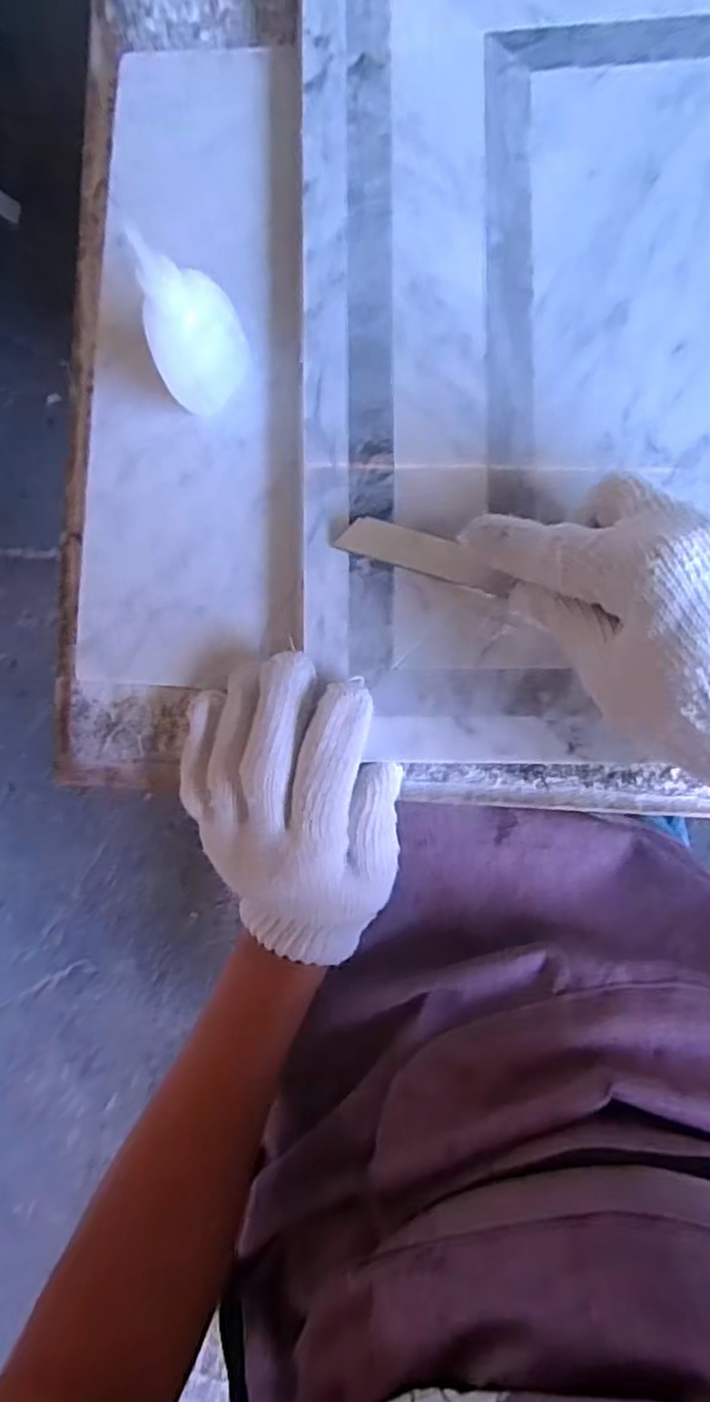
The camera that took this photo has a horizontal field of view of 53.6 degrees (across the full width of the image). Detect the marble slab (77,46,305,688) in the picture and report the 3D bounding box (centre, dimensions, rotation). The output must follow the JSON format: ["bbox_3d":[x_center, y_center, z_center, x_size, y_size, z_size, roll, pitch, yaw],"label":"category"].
[{"bbox_3d":[-0.070,-0.156,0.325,0.104,0.011,0.294,3,89,6],"label":"marble slab"}]

